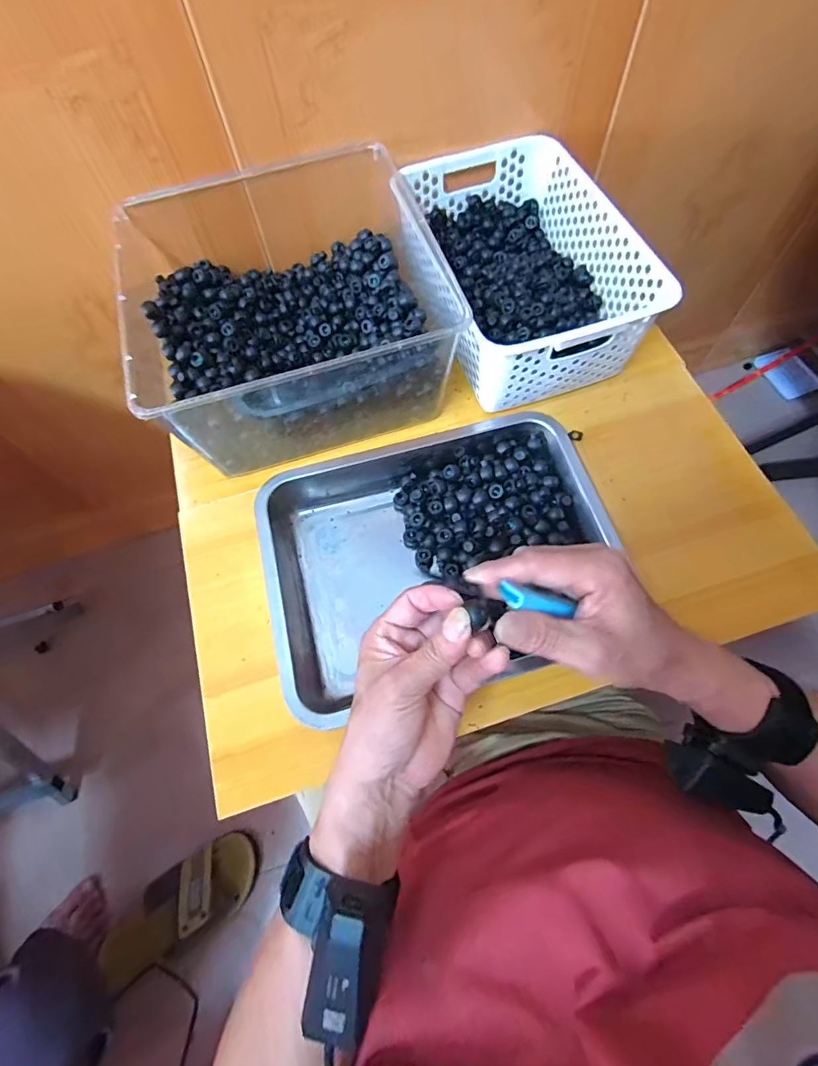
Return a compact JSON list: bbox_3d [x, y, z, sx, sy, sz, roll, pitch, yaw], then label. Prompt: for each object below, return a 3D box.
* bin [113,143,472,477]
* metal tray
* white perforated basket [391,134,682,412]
[{"bbox_3d":[-0.127,-0.236,0.519,0.303,0.129,0.284,-15,66,-4],"label":"bin"},{"bbox_3d":[0.023,0.006,0.458,0.305,0.045,0.263,-15,66,-4],"label":"metal tray"},{"bbox_3d":[0.125,-0.298,0.546,0.196,0.093,0.297,-18,67,-6],"label":"white perforated basket"}]

